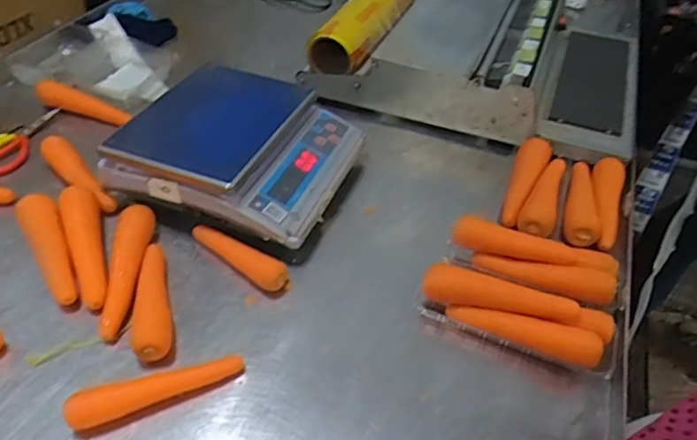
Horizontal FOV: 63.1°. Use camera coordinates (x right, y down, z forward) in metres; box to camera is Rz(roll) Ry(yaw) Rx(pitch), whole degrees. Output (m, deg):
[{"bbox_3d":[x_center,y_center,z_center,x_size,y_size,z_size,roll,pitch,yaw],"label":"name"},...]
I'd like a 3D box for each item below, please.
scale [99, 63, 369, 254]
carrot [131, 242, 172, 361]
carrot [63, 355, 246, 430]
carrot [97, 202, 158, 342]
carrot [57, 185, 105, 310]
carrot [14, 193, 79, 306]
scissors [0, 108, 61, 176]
[{"bbox_3d":[-0.148,-0.110,0.860,0.288,0.107,0.295,17,45,14],"label":"scale"},{"bbox_3d":[-0.242,0.094,0.696,0.038,0.032,0.182,-9,45,-13],"label":"carrot"},{"bbox_3d":[-0.202,0.183,0.607,0.179,0.030,0.033,-12,46,-16],"label":"carrot"},{"bbox_3d":[-0.284,0.056,0.725,0.045,0.035,0.196,-1,44,-4],"label":"carrot"},{"bbox_3d":[-0.343,0.029,0.744,0.048,0.041,0.191,-17,47,-20],"label":"carrot"},{"bbox_3d":[-0.382,0.035,0.731,0.050,0.043,0.181,-24,50,-26],"label":"carrot"},{"bbox_3d":[-0.537,-0.132,0.928,0.087,0.023,0.195,22,46,18],"label":"scissors"}]

